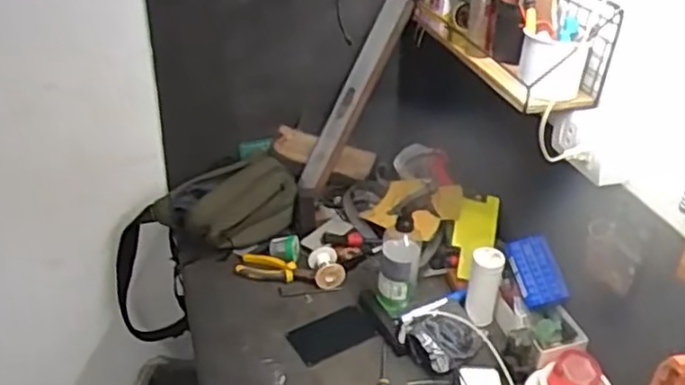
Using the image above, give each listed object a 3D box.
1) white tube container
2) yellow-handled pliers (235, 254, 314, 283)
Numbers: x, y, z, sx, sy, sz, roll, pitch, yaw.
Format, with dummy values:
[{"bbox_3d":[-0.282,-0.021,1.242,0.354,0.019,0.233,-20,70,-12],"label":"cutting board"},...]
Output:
[{"bbox_3d":[0.233,0.161,1.113,0.053,0.138,0.045,12,34,14],"label":"white tube container"},{"bbox_3d":[-0.122,0.141,1.234,0.146,0.015,0.046,10,57,14],"label":"yellow-handled pliers"}]

